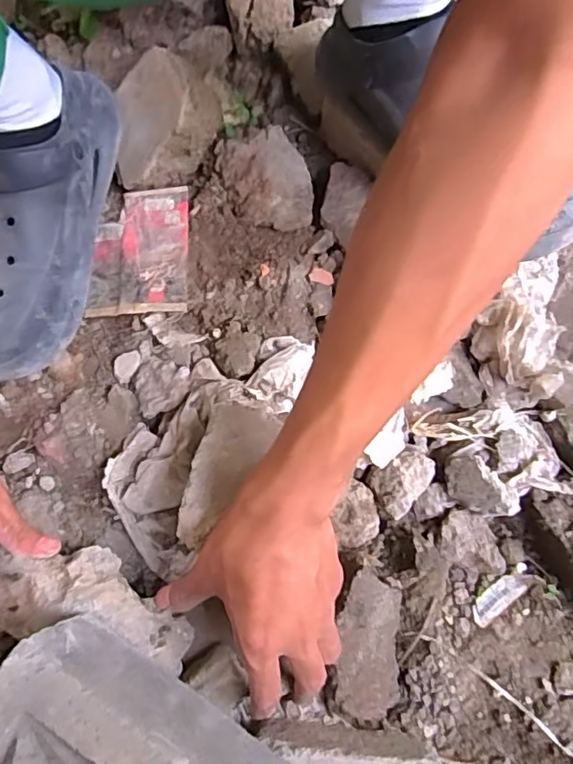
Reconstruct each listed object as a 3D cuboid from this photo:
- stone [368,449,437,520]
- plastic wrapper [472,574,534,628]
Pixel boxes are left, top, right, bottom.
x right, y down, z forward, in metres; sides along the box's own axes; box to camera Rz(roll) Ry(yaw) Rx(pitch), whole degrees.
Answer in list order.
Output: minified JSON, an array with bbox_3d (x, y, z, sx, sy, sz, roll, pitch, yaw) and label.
[{"bbox_3d":[0.086,0.073,0.445,0.038,0.025,0.052,39,78,12],"label":"stone"},{"bbox_3d":[0.158,0.157,0.430,0.054,0.009,0.017,-35,75,-9],"label":"plastic wrapper"}]

